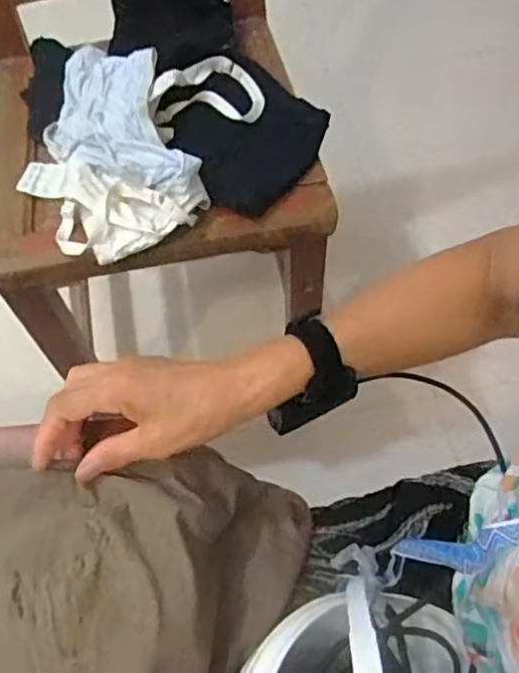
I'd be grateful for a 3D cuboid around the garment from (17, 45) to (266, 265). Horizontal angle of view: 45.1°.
[{"bbox_3d":[-0.134,-0.213,0.662,0.216,0.060,0.288,12,62,10],"label":"garment"}]

